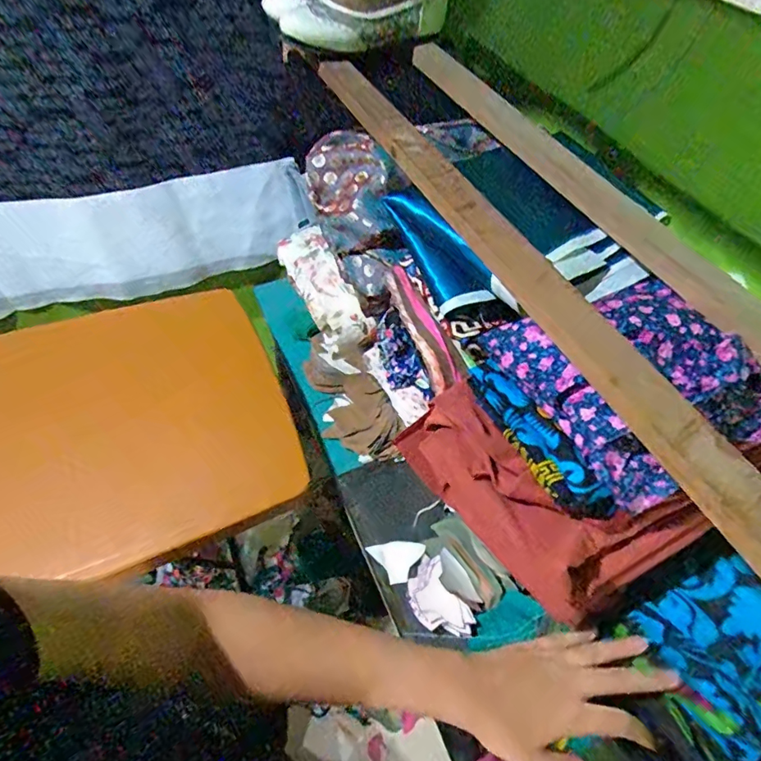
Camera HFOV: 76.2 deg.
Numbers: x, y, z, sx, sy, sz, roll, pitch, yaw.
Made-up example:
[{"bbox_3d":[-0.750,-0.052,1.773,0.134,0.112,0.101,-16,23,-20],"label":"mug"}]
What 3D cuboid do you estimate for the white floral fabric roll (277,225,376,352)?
[{"bbox_3d":[-0.078,-0.132,0.673,0.067,0.064,0.201,-24,71,-21],"label":"white floral fabric roll"}]

